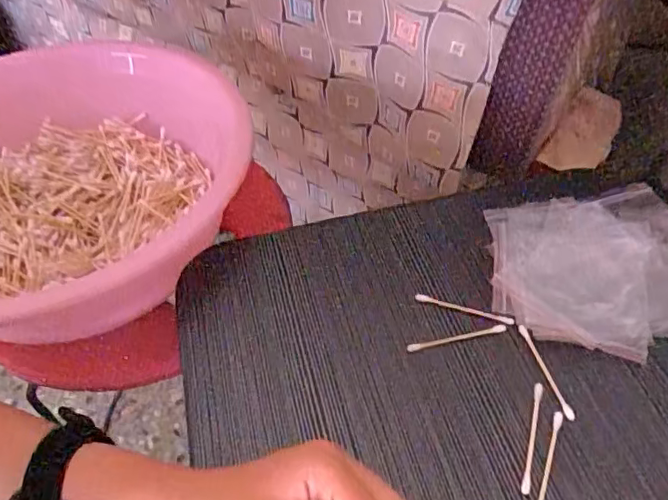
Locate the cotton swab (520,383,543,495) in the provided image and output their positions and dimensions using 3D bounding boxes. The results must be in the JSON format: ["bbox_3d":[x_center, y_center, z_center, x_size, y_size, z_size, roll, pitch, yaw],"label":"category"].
[{"bbox_3d":[0.120,0.112,0.339,0.006,0.004,0.071,13,53,15],"label":"cotton swab"}]

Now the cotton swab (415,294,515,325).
[{"bbox_3d":[0.092,0.042,0.398,0.069,0.004,0.006,16,54,17],"label":"cotton swab"}]

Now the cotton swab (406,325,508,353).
[{"bbox_3d":[0.085,0.061,0.385,0.070,0.004,0.006,-11,51,-4],"label":"cotton swab"}]

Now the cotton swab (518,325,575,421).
[{"bbox_3d":[0.139,0.079,0.366,0.008,0.006,0.067,-14,51,-6],"label":"cotton swab"}]

